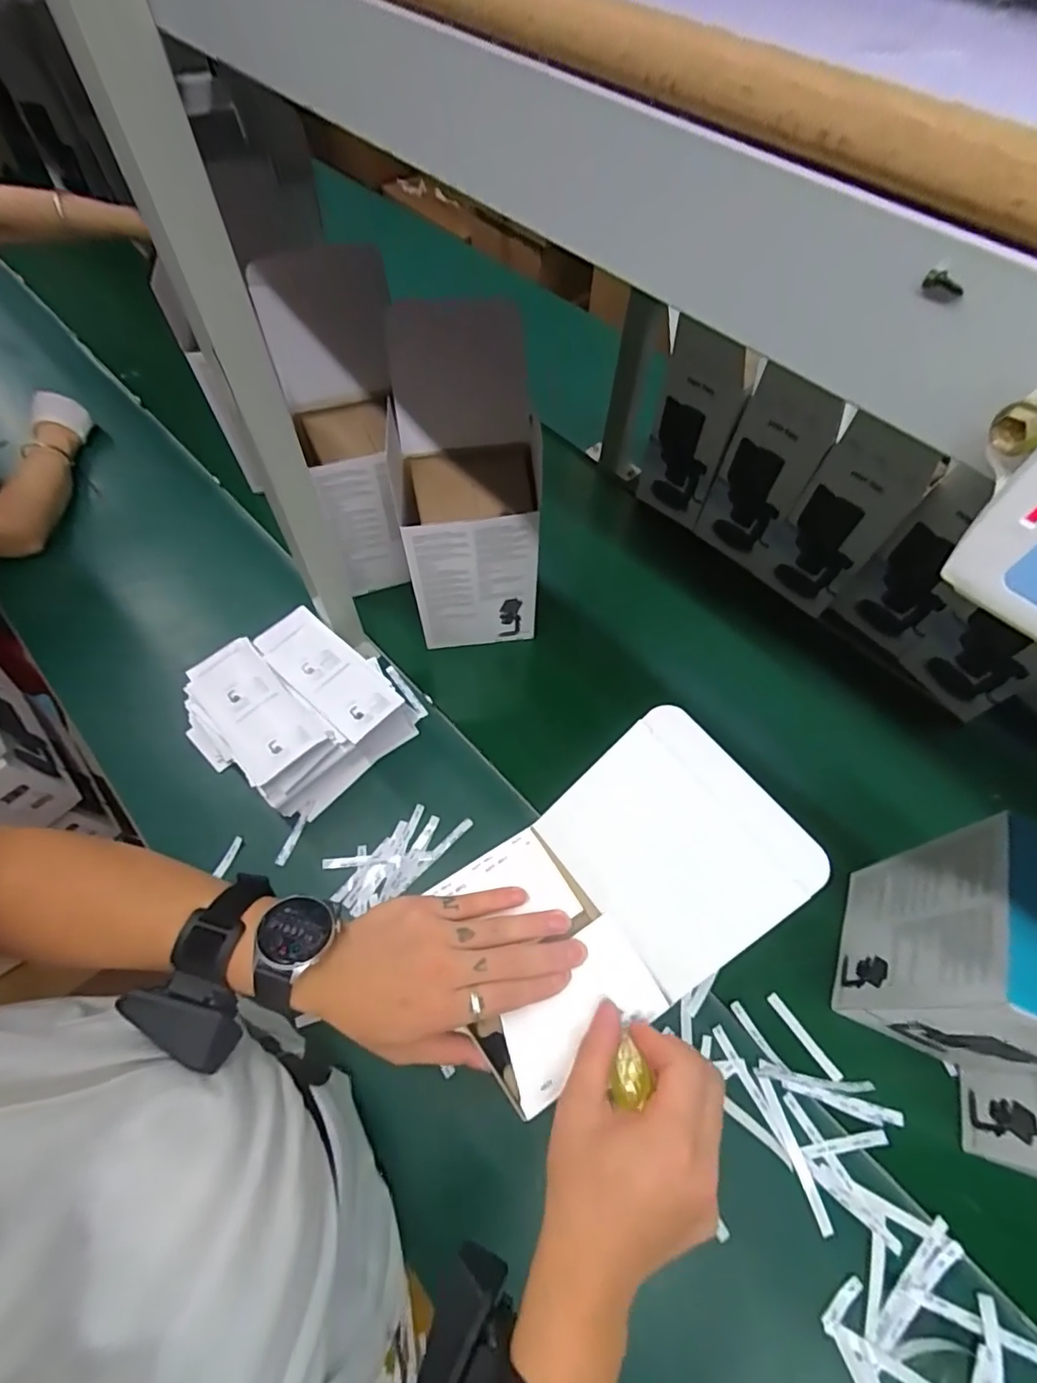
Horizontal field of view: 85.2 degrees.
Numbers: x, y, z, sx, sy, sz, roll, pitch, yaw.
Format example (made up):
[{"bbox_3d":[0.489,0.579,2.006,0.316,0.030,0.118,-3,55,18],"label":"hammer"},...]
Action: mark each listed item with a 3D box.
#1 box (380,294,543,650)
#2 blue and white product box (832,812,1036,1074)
[{"bbox_3d":[-0.056,-0.226,0.667,0.155,0.355,0.166,-5,61,-4],"label":"box"},{"bbox_3d":[0.405,0.223,0.491,0.124,0.241,0.164,20,62,10],"label":"blue and white product box"}]

